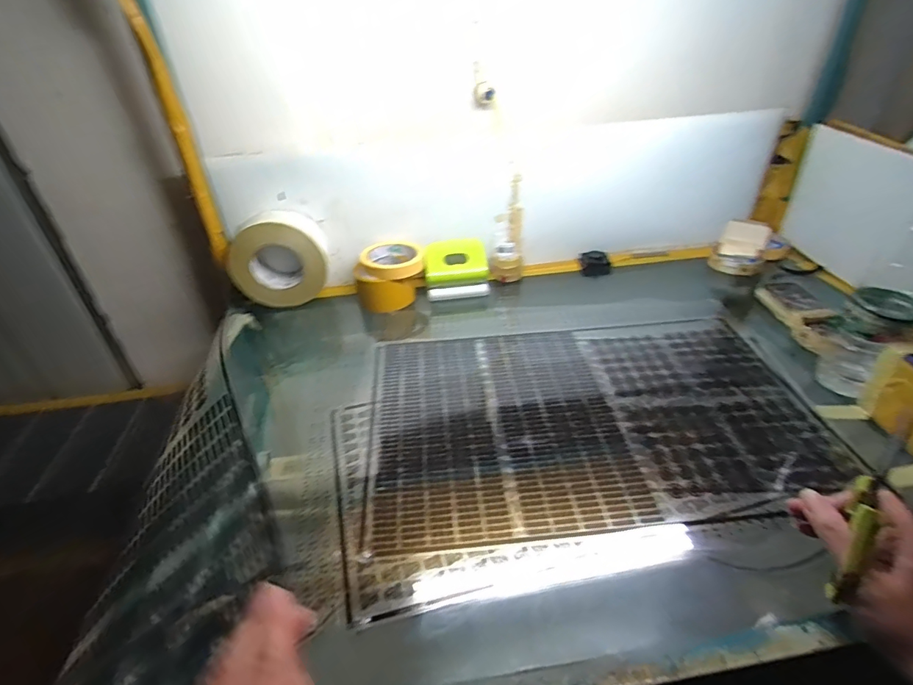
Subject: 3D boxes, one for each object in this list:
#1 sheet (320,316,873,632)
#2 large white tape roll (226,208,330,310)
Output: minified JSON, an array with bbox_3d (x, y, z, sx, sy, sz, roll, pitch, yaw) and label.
[{"bbox_3d":[0.134,0.075,0.561,0.530,0.007,0.348,-10,35,-10],"label":"sheet"},{"bbox_3d":[-0.280,-0.128,0.757,0.149,0.130,0.051,-10,35,-10],"label":"large white tape roll"}]

